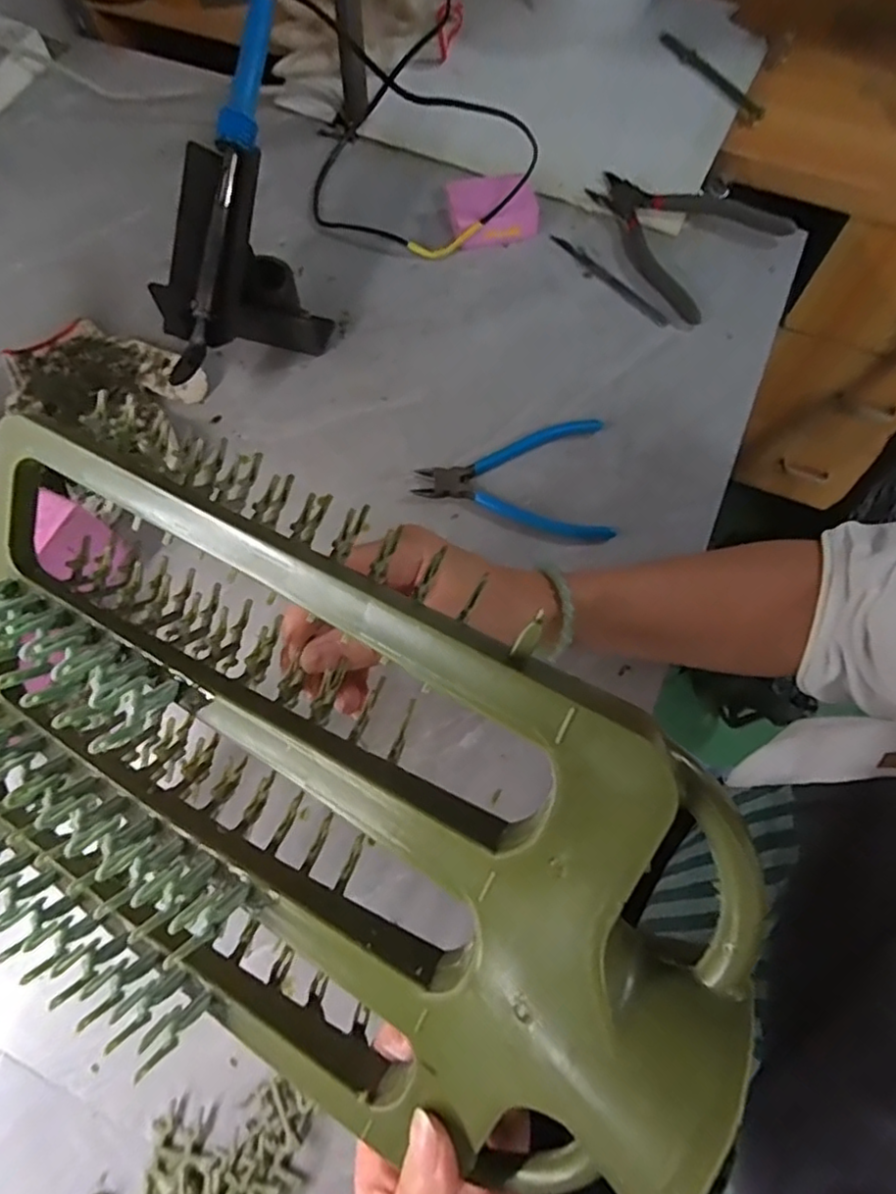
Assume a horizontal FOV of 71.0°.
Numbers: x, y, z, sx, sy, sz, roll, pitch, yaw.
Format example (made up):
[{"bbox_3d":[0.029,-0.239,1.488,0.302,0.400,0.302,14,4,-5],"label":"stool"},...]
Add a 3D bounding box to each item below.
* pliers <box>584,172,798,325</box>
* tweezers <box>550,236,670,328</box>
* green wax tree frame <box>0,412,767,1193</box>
[{"bbox_3d":[0.197,-0.333,0.567,0.168,0.013,0.141,41,75,15],"label":"pliers"},{"bbox_3d":[0.142,-0.279,0.555,0.016,0.005,0.136,-37,72,-12],"label":"tweezers"},{"bbox_3d":[-0.070,0.078,0.234,0.326,0.123,0.188,19,70,8],"label":"green wax tree frame"}]

